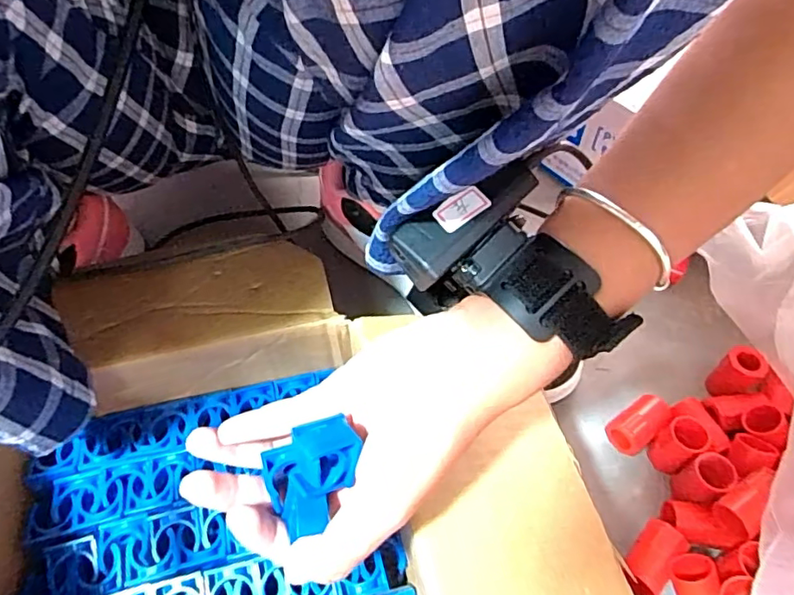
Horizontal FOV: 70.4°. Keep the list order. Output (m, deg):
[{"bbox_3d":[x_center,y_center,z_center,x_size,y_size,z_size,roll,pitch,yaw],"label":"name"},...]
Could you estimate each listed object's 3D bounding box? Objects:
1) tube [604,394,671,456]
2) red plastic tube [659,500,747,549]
[{"bbox_3d":[0.158,0.083,0.368,0.041,0.018,0.023,-33,60,-22],"label":"tube"},{"bbox_3d":[0.176,0.130,0.323,0.023,0.045,0.022,3,84,-31],"label":"red plastic tube"}]

